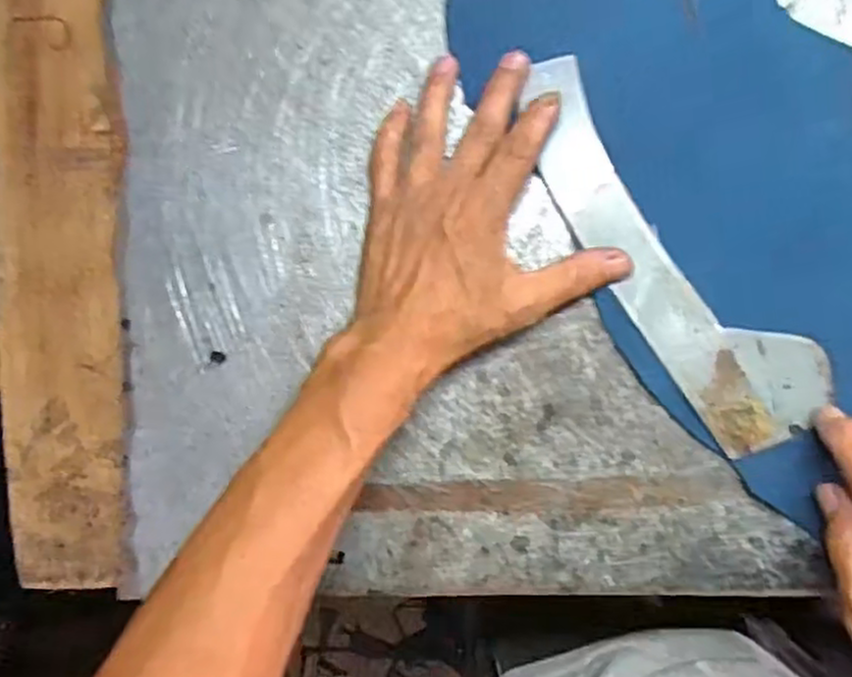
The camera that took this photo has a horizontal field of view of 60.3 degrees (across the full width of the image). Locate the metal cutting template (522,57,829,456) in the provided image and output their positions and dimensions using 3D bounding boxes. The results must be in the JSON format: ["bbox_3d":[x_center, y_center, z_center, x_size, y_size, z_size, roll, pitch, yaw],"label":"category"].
[{"bbox_3d":[0.117,-0.042,0.377,0.062,0.008,0.220,-39,83,8],"label":"metal cutting template"}]

